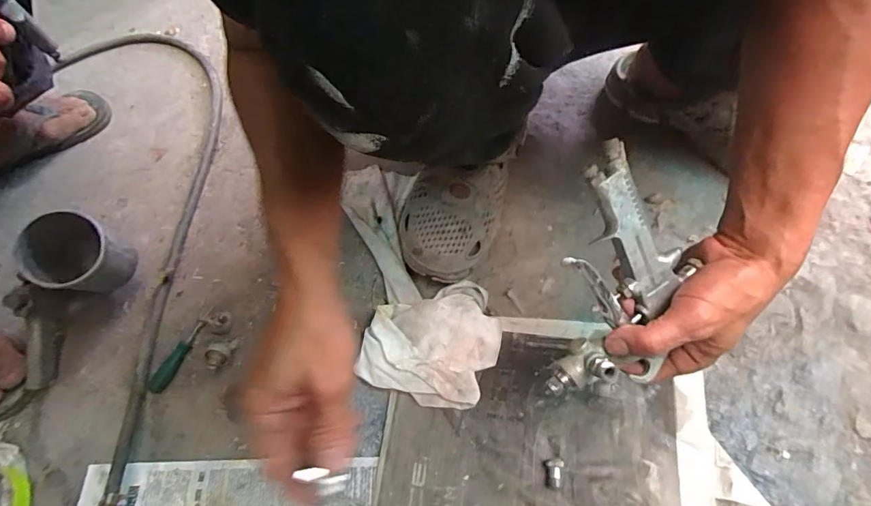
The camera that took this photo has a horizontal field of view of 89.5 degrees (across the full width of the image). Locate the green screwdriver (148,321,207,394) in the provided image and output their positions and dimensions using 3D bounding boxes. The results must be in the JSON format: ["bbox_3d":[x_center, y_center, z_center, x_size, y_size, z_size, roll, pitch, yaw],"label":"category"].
[{"bbox_3d":[-0.299,0.117,0.505,0.014,0.015,0.088,17,72,15],"label":"green screwdriver"}]

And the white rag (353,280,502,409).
[{"bbox_3d":[-0.002,0.090,0.465,0.129,0.029,0.125,17,72,14],"label":"white rag"}]

